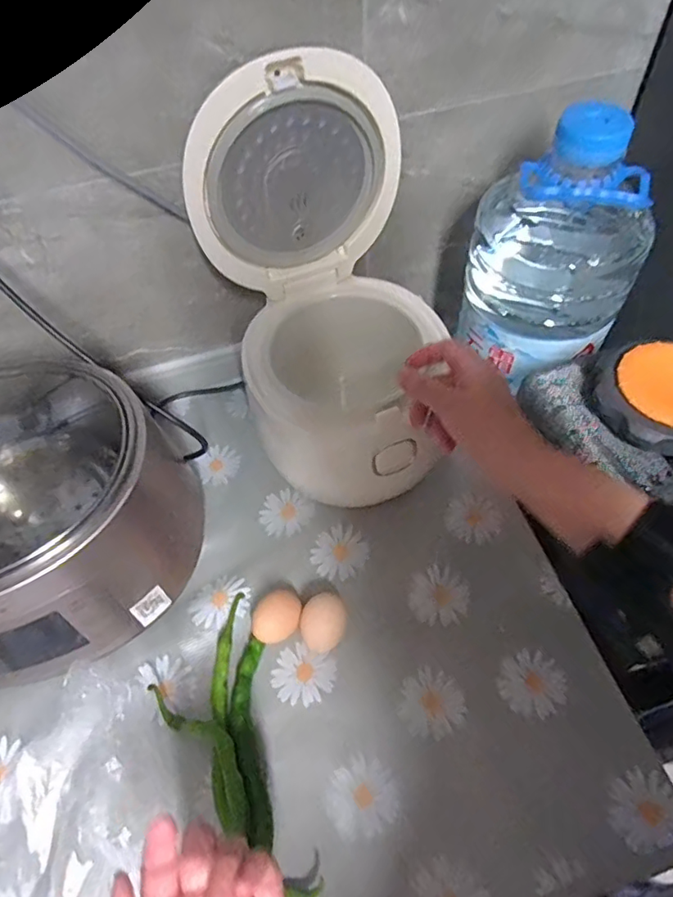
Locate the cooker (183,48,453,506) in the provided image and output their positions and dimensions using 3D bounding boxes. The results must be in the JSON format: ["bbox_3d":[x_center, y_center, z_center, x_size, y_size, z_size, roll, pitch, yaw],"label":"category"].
[{"bbox_3d":[-0.001,-0.118,0.482,0.192,0.323,0.219,-14,57,-6],"label":"cooker"}]

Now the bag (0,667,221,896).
[{"bbox_3d":[-0.222,0.327,0.408,0.185,0.073,0.291,14,58,12],"label":"bag"}]

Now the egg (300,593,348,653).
[{"bbox_3d":[-0.012,0.169,0.522,0.041,0.040,0.051,13,58,12],"label":"egg"}]

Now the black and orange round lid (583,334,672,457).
[{"bbox_3d":[0.285,-0.046,0.472,0.106,0.041,0.127,-28,59,-15],"label":"black and orange round lid"}]

